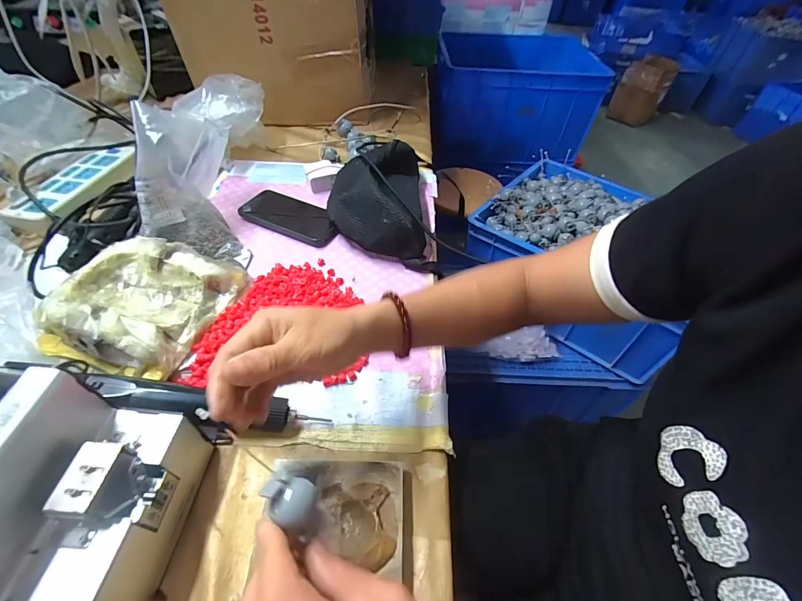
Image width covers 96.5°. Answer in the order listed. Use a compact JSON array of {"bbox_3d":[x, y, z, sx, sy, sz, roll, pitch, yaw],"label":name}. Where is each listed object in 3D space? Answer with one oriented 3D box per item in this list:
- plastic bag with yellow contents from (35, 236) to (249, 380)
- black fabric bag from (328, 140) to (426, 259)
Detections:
[{"bbox_3d":[-0.297,-0.009,0.419,0.167,0.050,0.182,14,50,9],"label":"plastic bag with yellow contents"},{"bbox_3d":[-0.039,-0.164,0.555,0.141,0.084,0.221,1,49,-3],"label":"black fabric bag"}]

